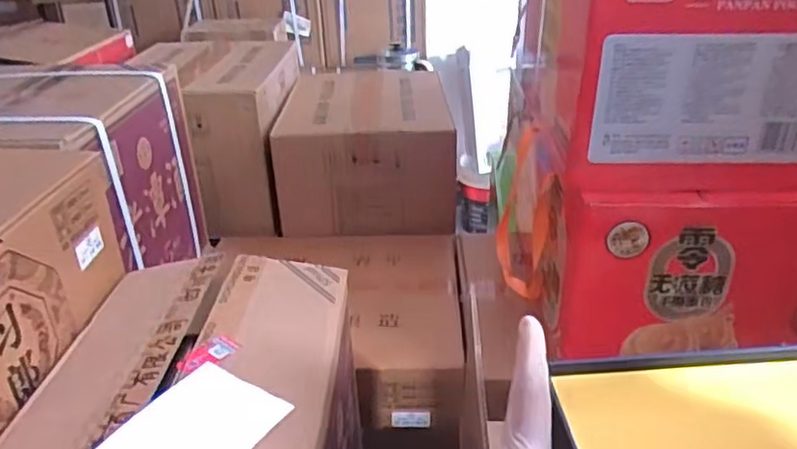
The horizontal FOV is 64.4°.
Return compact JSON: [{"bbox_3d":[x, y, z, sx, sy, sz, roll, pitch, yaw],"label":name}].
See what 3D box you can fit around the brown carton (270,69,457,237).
[{"bbox_3d":[-0.062,-0.163,1.288,0.305,0.186,0.433,-2,27,-1],"label":"brown carton"}]

